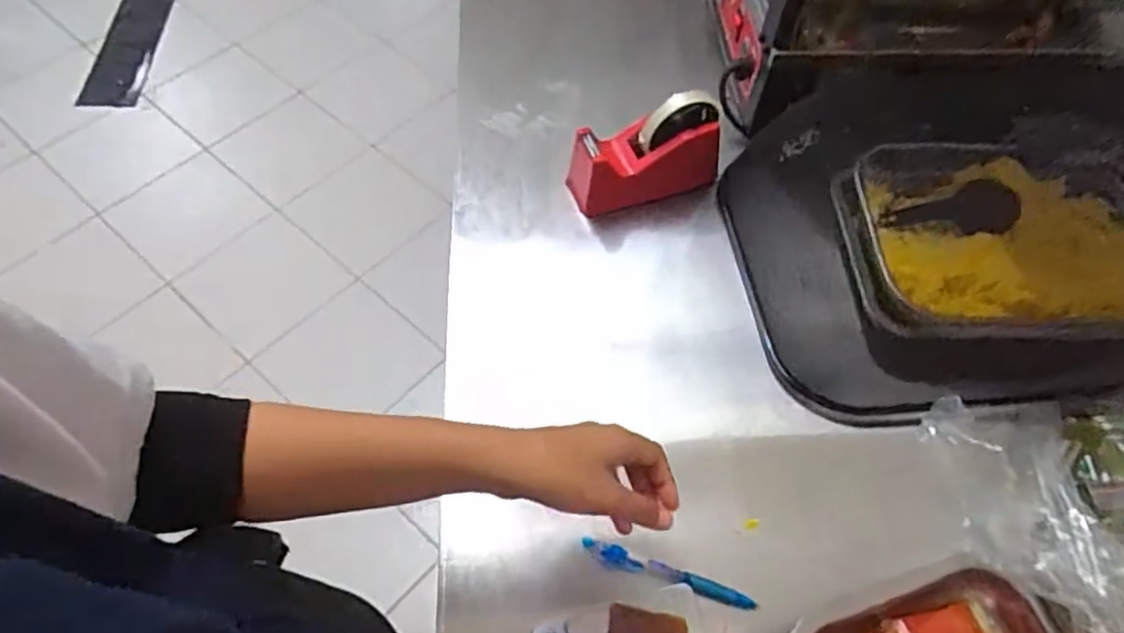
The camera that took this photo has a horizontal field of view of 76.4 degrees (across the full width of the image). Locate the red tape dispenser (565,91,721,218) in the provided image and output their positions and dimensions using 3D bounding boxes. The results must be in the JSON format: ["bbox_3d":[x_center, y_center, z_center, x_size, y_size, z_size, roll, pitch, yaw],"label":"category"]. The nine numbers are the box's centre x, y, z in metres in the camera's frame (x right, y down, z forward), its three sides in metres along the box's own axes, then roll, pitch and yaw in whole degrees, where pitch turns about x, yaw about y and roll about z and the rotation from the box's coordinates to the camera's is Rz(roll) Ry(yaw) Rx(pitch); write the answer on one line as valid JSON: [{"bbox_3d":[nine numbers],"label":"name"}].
[{"bbox_3d":[0.087,-0.165,0.736,0.153,0.107,0.060,-14,60,-11],"label":"red tape dispenser"}]

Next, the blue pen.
[{"bbox_3d":[0.083,0.204,0.561,0.137,0.012,0.017,15,59,7],"label":"blue pen"}]

